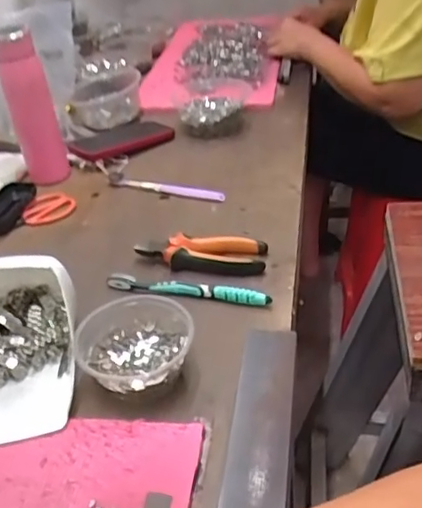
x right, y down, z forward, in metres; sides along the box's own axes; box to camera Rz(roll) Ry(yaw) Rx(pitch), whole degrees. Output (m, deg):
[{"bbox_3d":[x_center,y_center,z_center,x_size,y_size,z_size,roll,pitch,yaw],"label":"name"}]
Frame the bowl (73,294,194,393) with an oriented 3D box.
[{"bbox_3d":[-0.069,0.086,0.549,0.106,0.049,0.099,-5,35,3],"label":"bowl"}]

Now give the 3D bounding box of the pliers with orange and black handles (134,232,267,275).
[{"bbox_3d":[-0.012,-0.002,0.690,0.147,0.025,0.054,0,35,10],"label":"pliers with orange and black handles"}]

